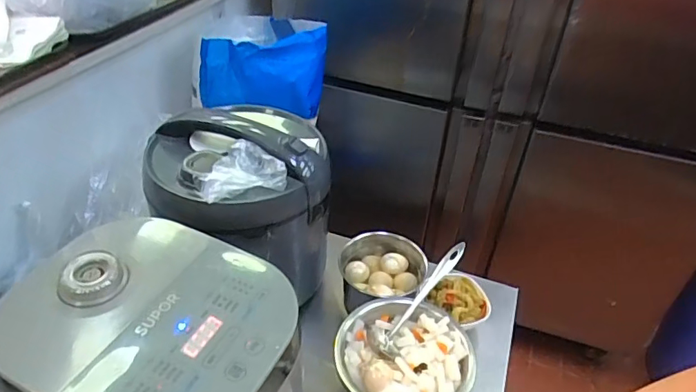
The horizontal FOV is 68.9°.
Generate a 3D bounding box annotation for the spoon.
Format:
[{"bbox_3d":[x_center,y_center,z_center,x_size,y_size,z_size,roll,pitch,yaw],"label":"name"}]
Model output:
[{"bbox_3d":[0.112,0.159,0.783,0.055,0.044,0.253,30,58,28],"label":"spoon"}]

